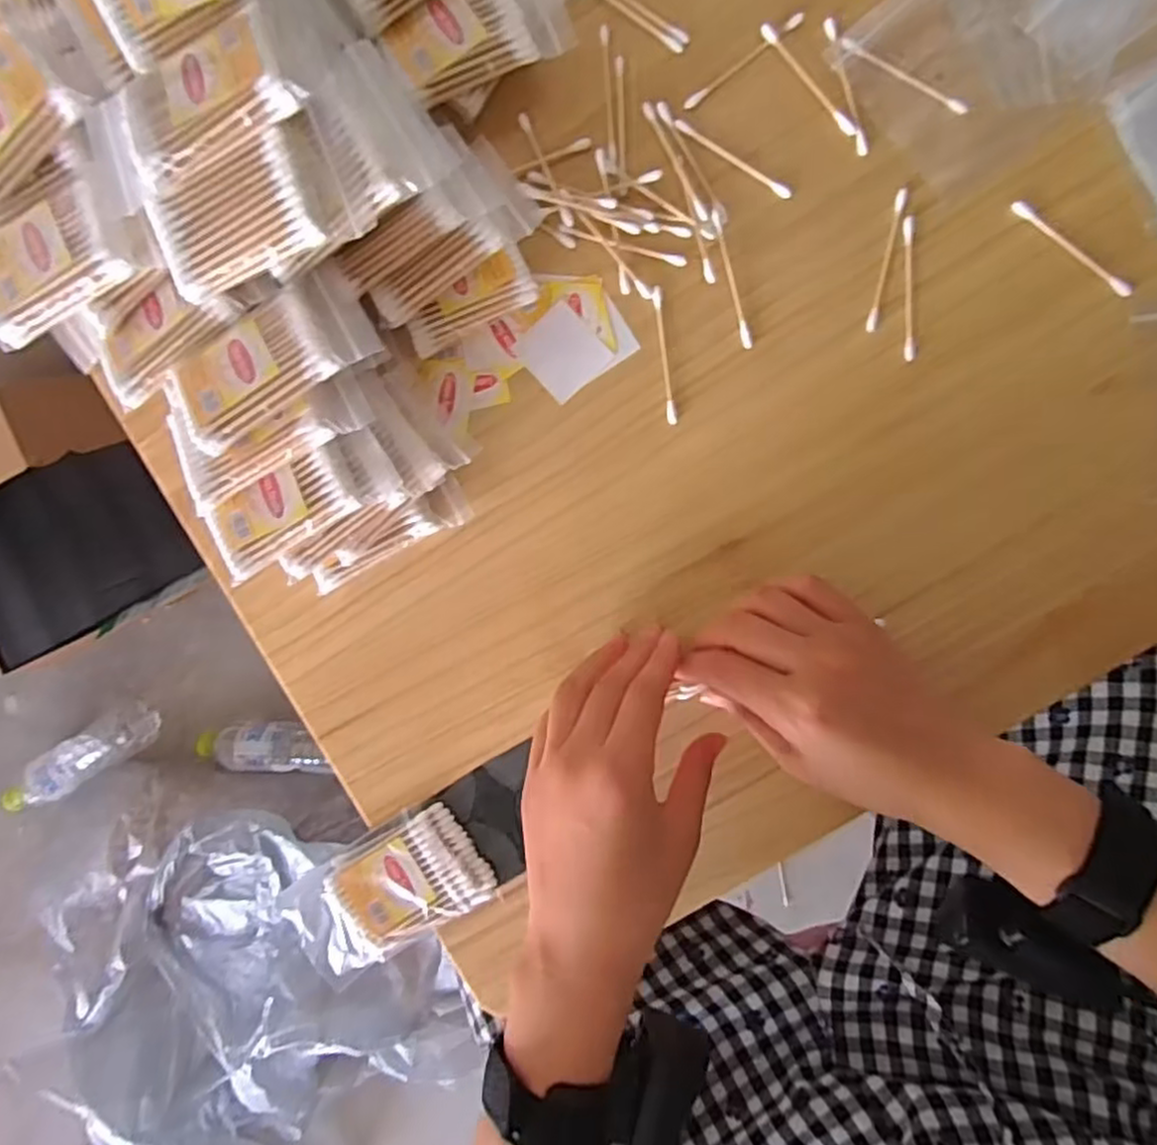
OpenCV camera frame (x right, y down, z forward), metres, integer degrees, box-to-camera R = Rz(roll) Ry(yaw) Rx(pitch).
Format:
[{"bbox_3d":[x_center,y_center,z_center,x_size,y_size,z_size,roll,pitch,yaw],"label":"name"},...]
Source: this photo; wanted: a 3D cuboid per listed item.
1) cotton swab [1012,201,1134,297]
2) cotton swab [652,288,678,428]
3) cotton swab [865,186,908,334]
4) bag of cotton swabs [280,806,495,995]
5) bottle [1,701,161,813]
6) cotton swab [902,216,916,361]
[{"bbox_3d":[0.247,-0.162,0.360,0.072,0.004,0.008,41,94,2],"label":"cotton swab"},{"bbox_3d":[0.045,-0.114,0.380,0.006,0.004,0.071,-8,91,5],"label":"cotton swab"},{"bbox_3d":[0.158,-0.160,0.367,0.006,0.004,0.073,13,93,4],"label":"cotton swab"},{"bbox_3d":[-0.106,0.178,0.400,0.111,0.013,0.063,-32,89,5],"label":"bag of cotton swabs"},{"bbox_3d":[-0.663,0.250,0.964,0.219,0.050,0.064,-33,89,6],"label":"bottle"},{"bbox_3d":[0.170,-0.146,0.368,0.006,0.004,0.072,-1,92,4],"label":"cotton swab"}]

